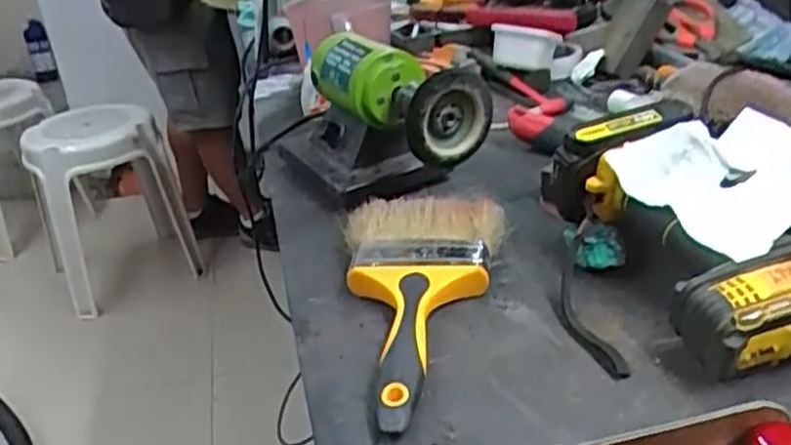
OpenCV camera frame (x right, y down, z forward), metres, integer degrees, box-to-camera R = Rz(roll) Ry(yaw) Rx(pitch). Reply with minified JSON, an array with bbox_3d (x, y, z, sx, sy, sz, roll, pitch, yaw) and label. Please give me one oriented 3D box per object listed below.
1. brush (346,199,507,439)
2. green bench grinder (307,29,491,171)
[{"bbox_3d":[0.021,0.048,0.513,0.113,0.035,0.218,-6,28,4],"label":"brush"},{"bbox_3d":[-0.005,-0.090,0.663,0.074,0.114,0.197,-21,31,-24],"label":"green bench grinder"}]

